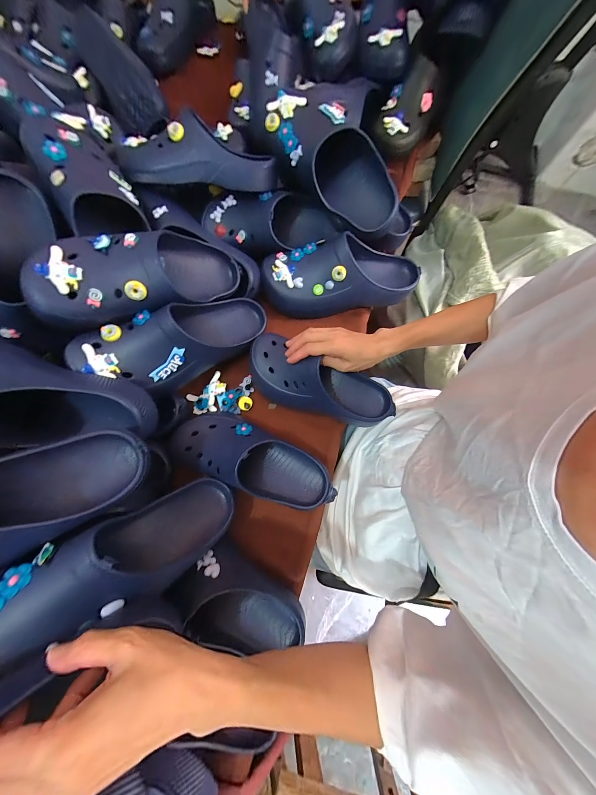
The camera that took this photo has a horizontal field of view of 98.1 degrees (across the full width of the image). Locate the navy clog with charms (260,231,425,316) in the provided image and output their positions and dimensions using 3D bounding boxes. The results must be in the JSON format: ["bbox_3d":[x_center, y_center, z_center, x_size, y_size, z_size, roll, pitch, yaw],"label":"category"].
[{"bbox_3d":[0.085,-0.235,0.489,0.300,0.091,0.110,-9,76,-3],"label":"navy clog with charms"}]

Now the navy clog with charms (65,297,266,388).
[{"bbox_3d":[-0.176,-0.091,0.411,0.296,0.104,0.105,-27,76,-31],"label":"navy clog with charms"}]

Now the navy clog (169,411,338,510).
[{"bbox_3d":[-0.069,0.089,0.391,0.264,0.083,0.108,16,76,3],"label":"navy clog"}]

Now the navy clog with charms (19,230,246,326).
[{"bbox_3d":[-0.217,-0.180,0.383,0.116,0.101,0.282,48,51,10],"label":"navy clog with charms"}]

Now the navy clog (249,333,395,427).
[{"bbox_3d":[0.038,-0.026,0.437,0.255,0.082,0.101,21,76,0],"label":"navy clog"}]

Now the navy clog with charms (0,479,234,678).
[{"bbox_3d":[-0.192,0.176,0.282,0.099,0.295,0.092,-38,75,32],"label":"navy clog with charms"}]

